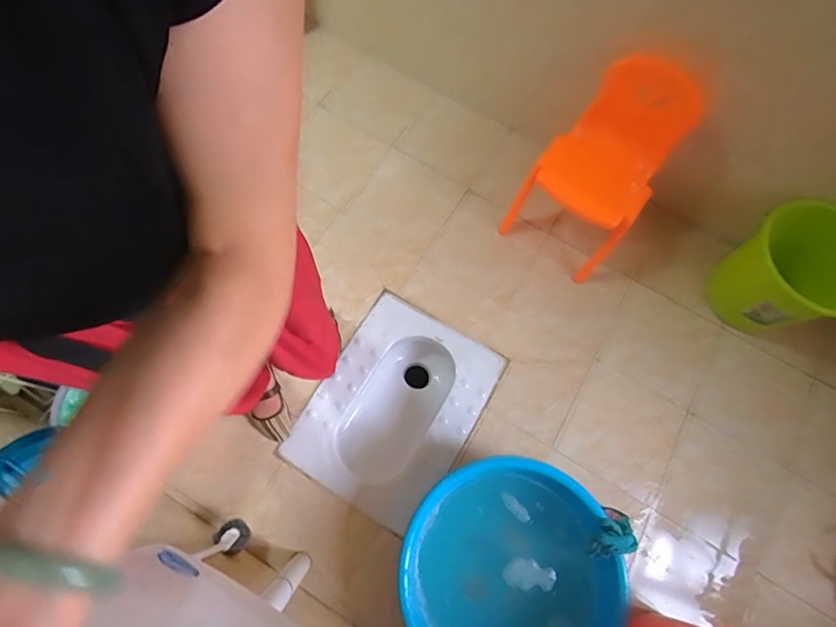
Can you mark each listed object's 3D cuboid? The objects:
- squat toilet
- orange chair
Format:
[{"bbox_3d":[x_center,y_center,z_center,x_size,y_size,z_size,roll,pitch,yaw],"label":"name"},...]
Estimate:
[{"bbox_3d":[-0.062,0.279,1.341,0.424,0.165,0.555,30,72,7],"label":"squat toilet"},{"bbox_3d":[0.506,-0.399,1.320,0.326,0.441,0.358,34,73,8],"label":"orange chair"}]

